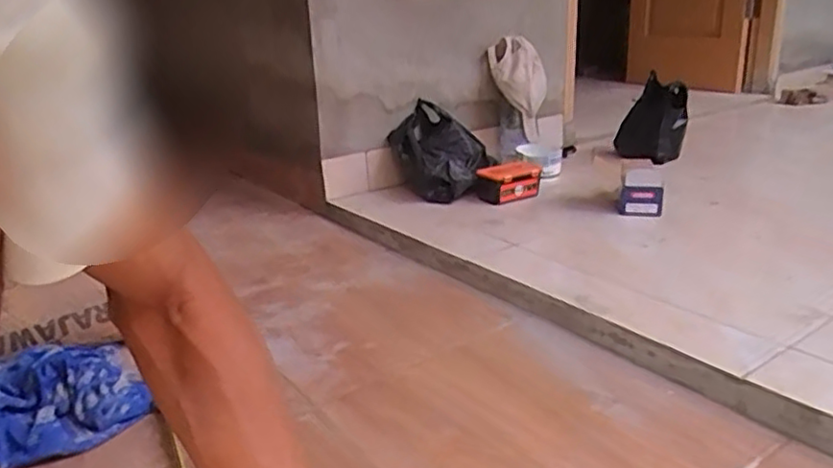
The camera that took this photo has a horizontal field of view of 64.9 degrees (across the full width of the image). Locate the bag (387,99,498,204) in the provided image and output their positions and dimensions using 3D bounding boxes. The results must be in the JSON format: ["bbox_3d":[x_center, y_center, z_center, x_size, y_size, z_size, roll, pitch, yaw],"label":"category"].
[{"bbox_3d":[0.065,-0.187,1.584,0.232,0.189,0.254,4,20,18],"label":"bag"}]

